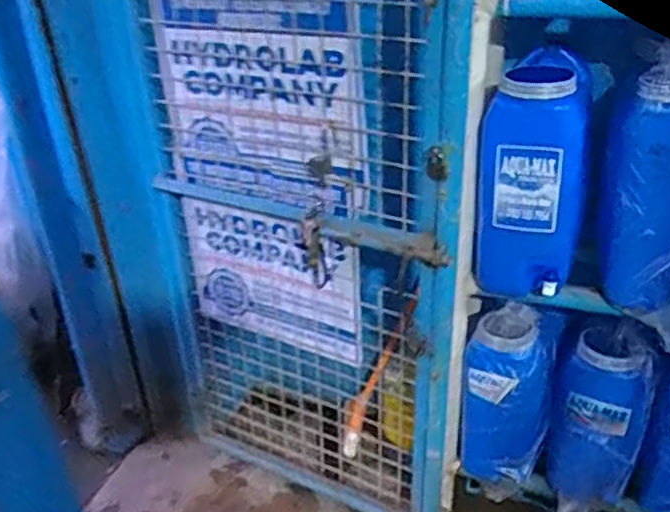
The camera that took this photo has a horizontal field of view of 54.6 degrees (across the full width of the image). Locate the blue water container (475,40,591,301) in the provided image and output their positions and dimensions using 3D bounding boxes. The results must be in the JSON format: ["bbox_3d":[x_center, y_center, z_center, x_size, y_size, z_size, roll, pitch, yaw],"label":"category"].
[{"bbox_3d":[0.388,-0.171,1.266,0.191,0.412,0.301,6,32,15],"label":"blue water container"}]

